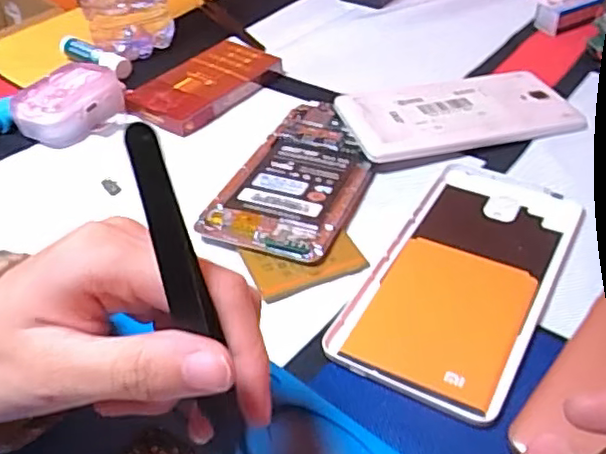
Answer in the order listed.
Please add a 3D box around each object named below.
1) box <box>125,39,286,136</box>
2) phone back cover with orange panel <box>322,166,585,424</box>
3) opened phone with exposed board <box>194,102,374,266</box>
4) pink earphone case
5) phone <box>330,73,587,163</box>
[{"bbox_3d":[-0.069,-0.099,0.440,0.058,0.014,0.105,25,51,30],"label":"box"},{"bbox_3d":[0.077,0.021,0.302,0.076,0.005,0.151,19,48,25],"label":"phone back cover with orange panel"},{"bbox_3d":[0.001,-0.029,0.359,0.071,0.009,0.135,13,46,20],"label":"opened phone with exposed board"},{"bbox_3d":[-0.152,-0.082,0.413,0.049,0.024,0.060,22,50,28],"label":"pink earphone case"},{"bbox_3d":[0.098,-0.071,0.396,0.140,0.011,0.068,-15,43,-9],"label":"phone"}]

